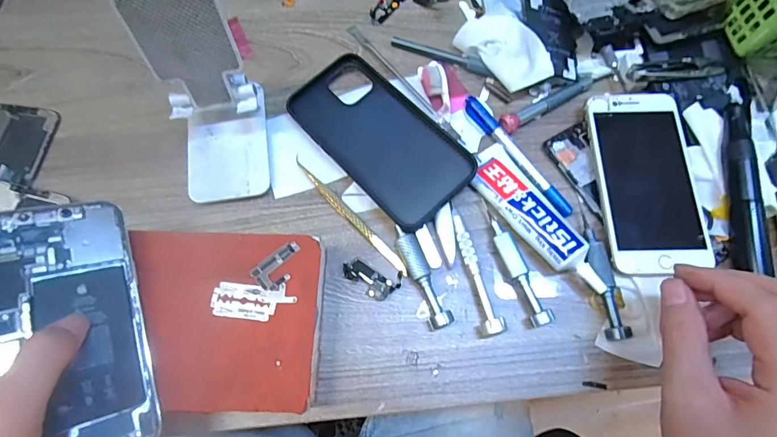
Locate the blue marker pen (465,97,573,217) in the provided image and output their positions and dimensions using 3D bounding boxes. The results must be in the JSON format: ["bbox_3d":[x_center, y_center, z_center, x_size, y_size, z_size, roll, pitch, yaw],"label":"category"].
[{"bbox_3d":[0.107,-0.054,0.350,0.013,0.008,0.129,-32,75,-10],"label":"blue marker pen"}]

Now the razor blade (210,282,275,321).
[{"bbox_3d":[-0.096,0.055,0.274,0.041,0.004,0.022,6,72,1],"label":"razor blade"}]

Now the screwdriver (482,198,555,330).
[{"bbox_3d":[0.095,0.034,0.318,0.018,0.016,0.103,-22,74,-7],"label":"screwdriver"}]

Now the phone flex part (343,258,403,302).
[{"bbox_3d":[-0.014,0.048,0.316,0.045,0.010,0.025,13,73,4],"label":"phone flex part"}]

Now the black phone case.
[{"bbox_3d":[-0.007,-0.070,0.347,0.083,0.020,0.161,-41,77,-12],"label":"black phone case"}]

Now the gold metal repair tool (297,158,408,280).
[{"bbox_3d":[-0.032,-0.002,0.334,0.127,0.009,0.009,43,77,12],"label":"gold metal repair tool"}]

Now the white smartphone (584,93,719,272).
[{"bbox_3d":[0.211,-0.032,0.338,0.078,0.012,0.155,-1,73,0],"label":"white smartphone"}]

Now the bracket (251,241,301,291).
[{"bbox_3d":[-0.074,0.033,0.282,0.035,0.004,0.021,-43,77,-13],"label":"bracket"}]

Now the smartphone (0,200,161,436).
[{"bbox_3d":[-0.192,0.066,0.245,0.075,0.007,0.157,-11,75,-31],"label":"smartphone"}]

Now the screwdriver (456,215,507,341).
[{"bbox_3d":[0.066,0.042,0.315,0.017,0.017,0.094,-13,73,-4],"label":"screwdriver"}]

